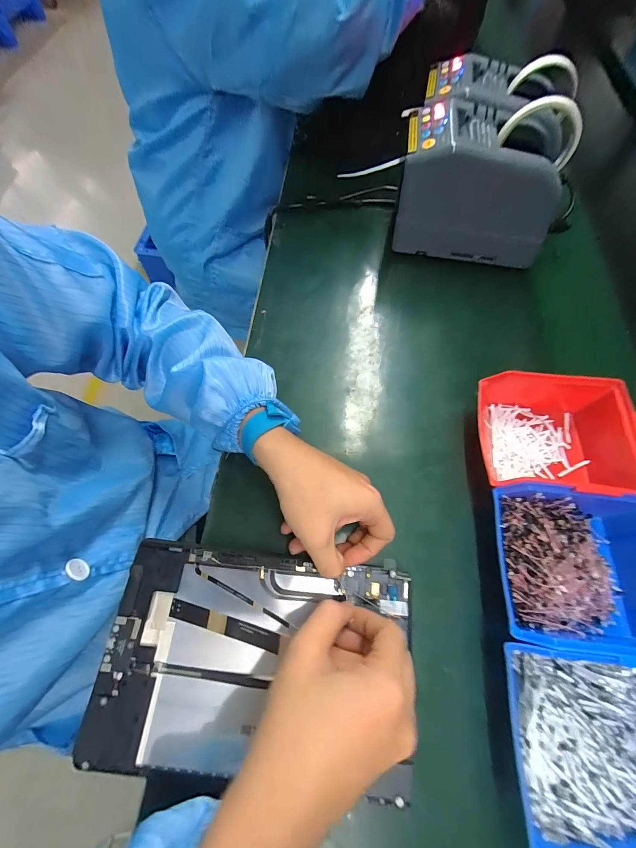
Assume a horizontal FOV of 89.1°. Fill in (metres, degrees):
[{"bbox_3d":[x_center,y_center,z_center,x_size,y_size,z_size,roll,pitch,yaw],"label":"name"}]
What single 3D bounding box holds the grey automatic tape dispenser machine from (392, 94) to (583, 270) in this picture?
[{"bbox_3d":[0.198,-0.300,0.414,0.193,0.147,0.109,7,68,3],"label":"grey automatic tape dispenser machine"}]

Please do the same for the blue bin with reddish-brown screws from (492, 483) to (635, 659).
[{"bbox_3d":[0.230,0.125,0.280,0.147,0.065,0.122,7,63,1],"label":"blue bin with reddish-brown screws"}]

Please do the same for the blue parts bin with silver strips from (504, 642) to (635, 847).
[{"bbox_3d":[0.217,0.238,0.231,0.149,0.067,0.121,7,63,1],"label":"blue parts bin with silver strips"}]

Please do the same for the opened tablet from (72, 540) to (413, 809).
[{"bbox_3d":[-0.047,0.184,0.256,0.236,0.012,0.148,6,66,2],"label":"opened tablet"}]

